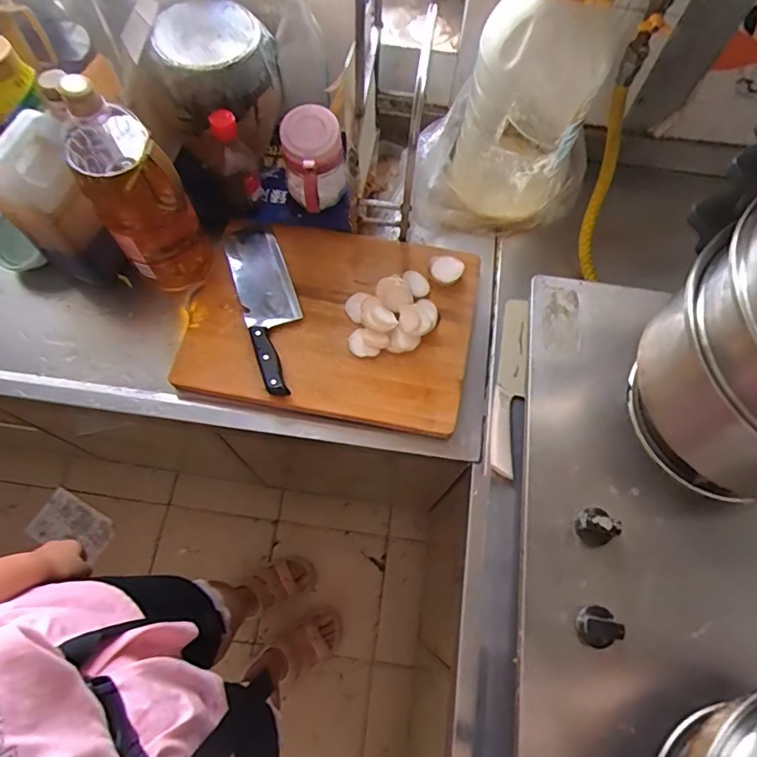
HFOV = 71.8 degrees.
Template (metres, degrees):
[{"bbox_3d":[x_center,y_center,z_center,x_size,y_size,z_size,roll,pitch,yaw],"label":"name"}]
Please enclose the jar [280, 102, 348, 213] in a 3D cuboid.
[{"bbox_3d":[-0.090,-0.301,0.724,0.083,0.107,0.083,-8,70,-5],"label":"jar"}]

